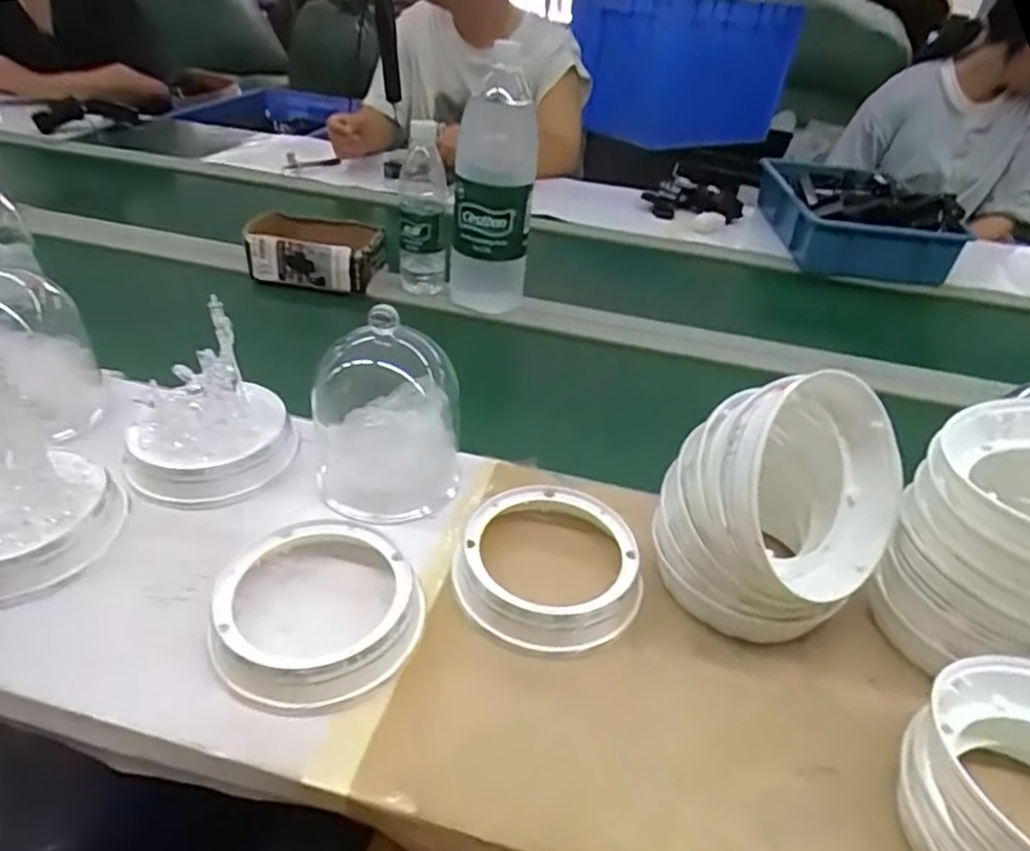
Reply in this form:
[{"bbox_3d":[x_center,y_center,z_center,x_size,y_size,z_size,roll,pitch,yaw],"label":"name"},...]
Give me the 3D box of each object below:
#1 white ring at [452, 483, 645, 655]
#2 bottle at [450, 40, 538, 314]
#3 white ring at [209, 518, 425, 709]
[{"bbox_3d":[0.025,0.110,0.543,0.144,0.038,0.146,3,37,-3],"label":"white ring"},{"bbox_3d":[-0.029,-0.292,0.854,0.100,0.307,0.088,4,37,-1],"label":"bottle"},{"bbox_3d":[-0.140,0.132,0.495,0.141,0.038,0.144,3,37,-3],"label":"white ring"}]

